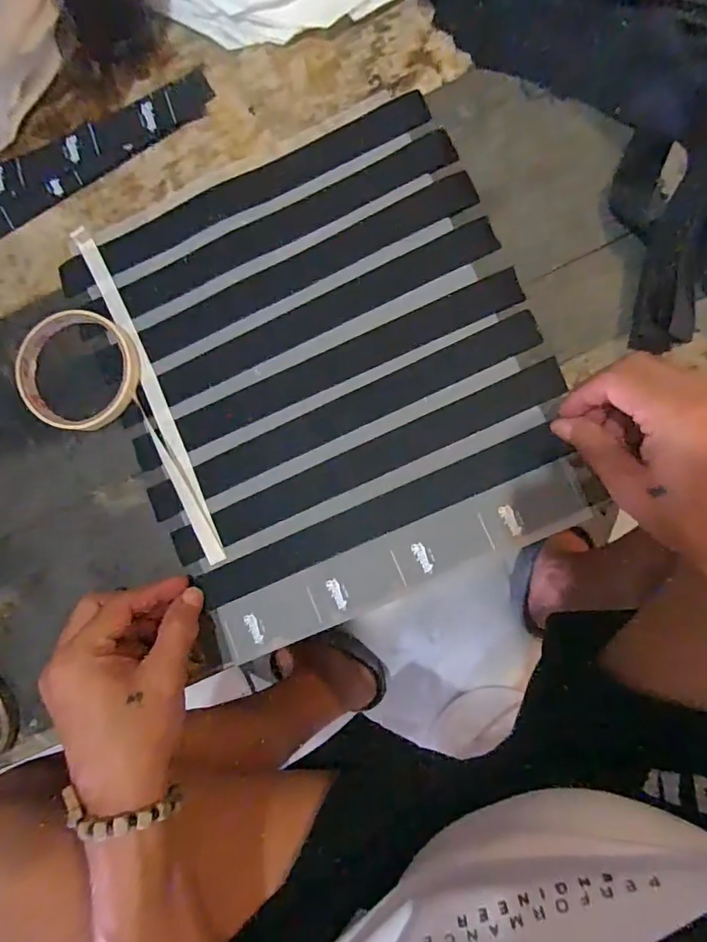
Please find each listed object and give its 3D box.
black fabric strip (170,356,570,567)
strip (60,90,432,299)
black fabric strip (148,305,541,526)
[{"bbox_3d":[0.008,-0.004,0.357,0.285,0.011,0.027,-24,85,4],"label":"black fabric strip"},{"bbox_3d":[-0.082,-0.198,0.373,0.286,0.008,0.031,-24,85,4],"label":"strip"},{"bbox_3d":[-0.009,-0.037,0.359,0.288,0.009,0.026,-25,85,4],"label":"black fabric strip"}]

